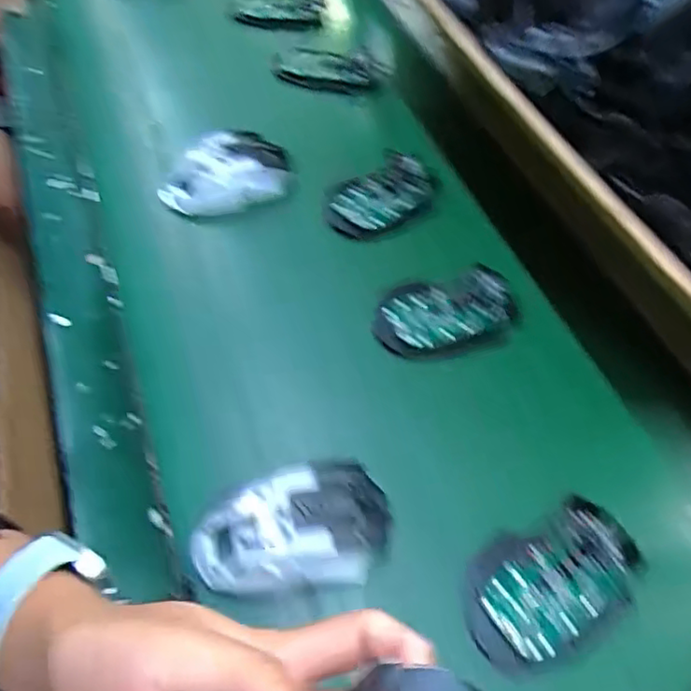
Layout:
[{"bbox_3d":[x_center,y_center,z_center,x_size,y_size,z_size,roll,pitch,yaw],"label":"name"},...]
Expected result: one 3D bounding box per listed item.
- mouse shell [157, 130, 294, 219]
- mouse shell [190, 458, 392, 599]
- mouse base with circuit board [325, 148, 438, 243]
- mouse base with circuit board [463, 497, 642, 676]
[{"bbox_3d":[-0.108,-0.155,0.568,0.112,0.035,0.070,-14,56,-15],"label":"mouse shell"},{"bbox_3d":[-0.029,0.108,0.372,0.116,0.033,0.066,-8,55,-11],"label":"mouse shell"},{"bbox_3d":[0.033,-0.133,0.578,0.113,0.031,0.061,-32,62,-25],"label":"mouse base with circuit board"},{"bbox_3d":[0.126,0.143,0.382,0.116,0.017,0.070,-20,58,-19],"label":"mouse base with circuit board"}]

